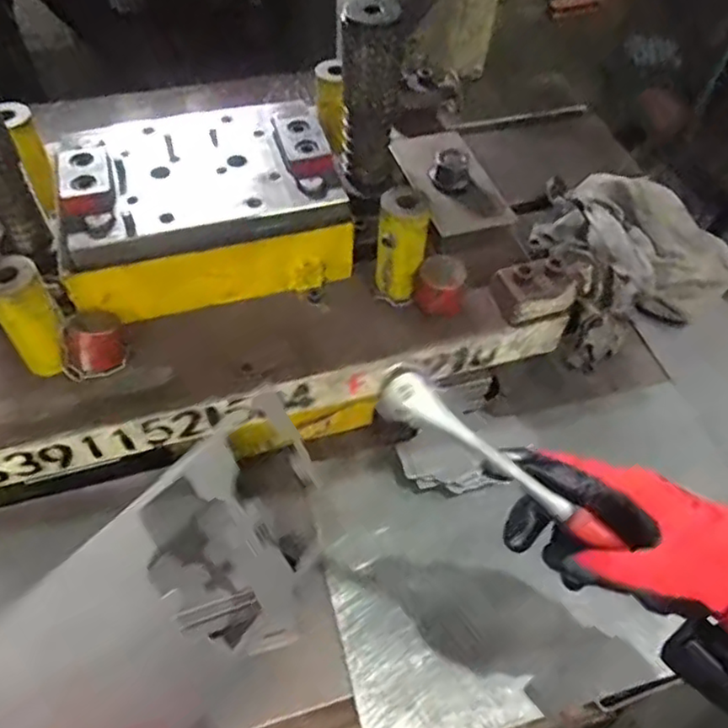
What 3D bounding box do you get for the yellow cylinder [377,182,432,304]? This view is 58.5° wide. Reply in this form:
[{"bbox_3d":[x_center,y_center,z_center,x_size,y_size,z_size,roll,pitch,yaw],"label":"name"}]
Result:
[{"bbox_3d":[0.032,-0.099,0.551,0.040,0.095,0.038,7,53,3],"label":"yellow cylinder"}]

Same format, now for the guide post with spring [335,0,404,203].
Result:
[{"bbox_3d":[0.005,-0.218,0.551,0.049,0.158,0.048,-26,58,-21],"label":"guide post with spring"}]

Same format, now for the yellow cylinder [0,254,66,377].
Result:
[{"bbox_3d":[-0.250,-0.034,0.489,0.039,0.092,0.039,-35,61,-25],"label":"yellow cylinder"}]

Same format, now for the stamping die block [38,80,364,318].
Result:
[{"bbox_3d":[-0.144,-0.146,0.573,0.235,0.088,0.188,-16,55,-14],"label":"stamping die block"}]

